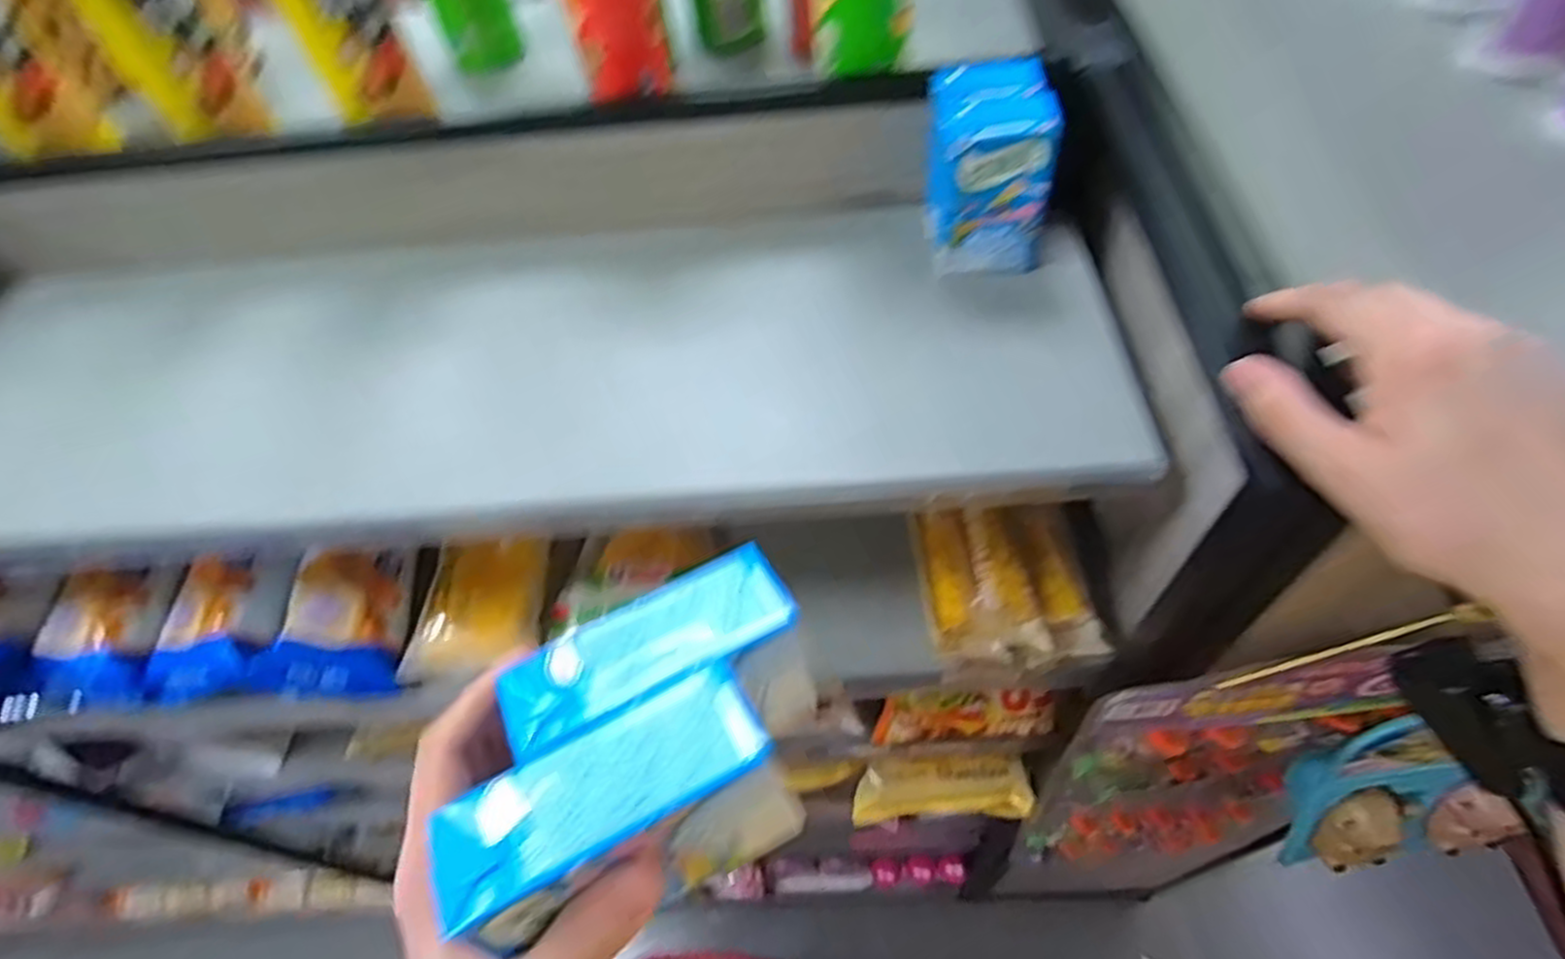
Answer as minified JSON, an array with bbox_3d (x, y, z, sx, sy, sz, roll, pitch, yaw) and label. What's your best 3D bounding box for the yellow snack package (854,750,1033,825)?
[{"bbox_3d":[0.160,0.305,0.781,0.172,0.074,0.035,-4,11,1],"label":"yellow snack package"}]

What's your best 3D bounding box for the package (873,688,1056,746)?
[{"bbox_3d":[0.158,0.207,0.678,0.153,0.067,0.016,-5,31,10],"label":"package"}]

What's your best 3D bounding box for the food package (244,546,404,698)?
[{"bbox_3d":[-0.340,0.102,0.574,0.101,0.073,0.097,-2,56,4],"label":"food package"}]

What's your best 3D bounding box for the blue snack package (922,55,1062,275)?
[{"bbox_3d":[0.137,-0.214,0.532,0.071,0.109,0.093,-5,56,2],"label":"blue snack package"}]

